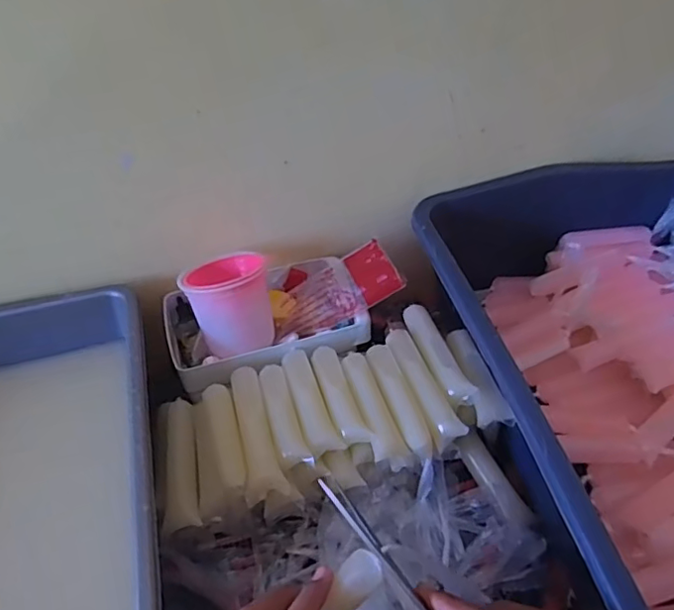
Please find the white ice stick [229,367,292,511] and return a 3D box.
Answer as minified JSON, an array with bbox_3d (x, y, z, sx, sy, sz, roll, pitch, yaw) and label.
[{"bbox_3d":[-0.073,0.108,0.491,0.032,0.021,0.125,-14,44,-12],"label":"white ice stick"}]

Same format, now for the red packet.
[{"bbox_3d":[0.036,-0.036,0.569,0.042,0.012,0.070,-27,54,1],"label":"red packet"}]

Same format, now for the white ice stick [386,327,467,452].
[{"bbox_3d":[0.077,0.074,0.522,0.026,0.024,0.122,-16,44,-13],"label":"white ice stick"}]

